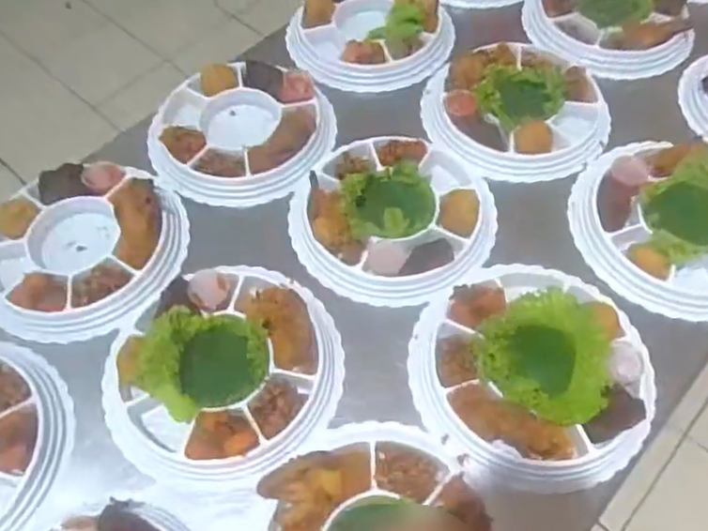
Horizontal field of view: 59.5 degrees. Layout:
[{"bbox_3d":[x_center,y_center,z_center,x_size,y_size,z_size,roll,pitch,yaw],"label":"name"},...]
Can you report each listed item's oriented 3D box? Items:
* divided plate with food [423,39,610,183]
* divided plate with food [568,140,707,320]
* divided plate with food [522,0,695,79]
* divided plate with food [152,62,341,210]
[{"bbox_3d":[0.198,-0.198,0.772,0.212,0.042,0.197,0,59,1],"label":"divided plate with food"},{"bbox_3d":[0.359,-0.050,0.680,0.230,0.054,0.223,0,59,1],"label":"divided plate with food"},{"bbox_3d":[0.355,-0.343,0.866,0.221,0.039,0.207,0,59,1],"label":"divided plate with food"},{"bbox_3d":[-0.132,-0.166,0.758,0.229,0.040,0.215,0,59,1],"label":"divided plate with food"}]

